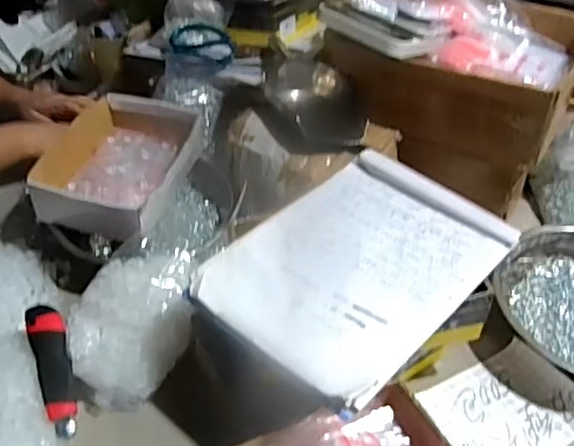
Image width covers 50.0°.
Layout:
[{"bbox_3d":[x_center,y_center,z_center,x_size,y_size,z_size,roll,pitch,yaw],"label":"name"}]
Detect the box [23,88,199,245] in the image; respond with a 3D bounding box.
[{"bbox_3d":[-0.231,-0.083,0.860,0.189,0.070,0.241,12,43,11],"label":"box"}]

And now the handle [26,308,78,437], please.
[{"bbox_3d":[-0.249,0.158,0.663,0.037,0.030,0.152,-15,58,-18],"label":"handle"}]

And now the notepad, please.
[{"bbox_3d":[0.075,0.036,0.642,0.222,0.013,0.301,33,50,30],"label":"notepad"}]

